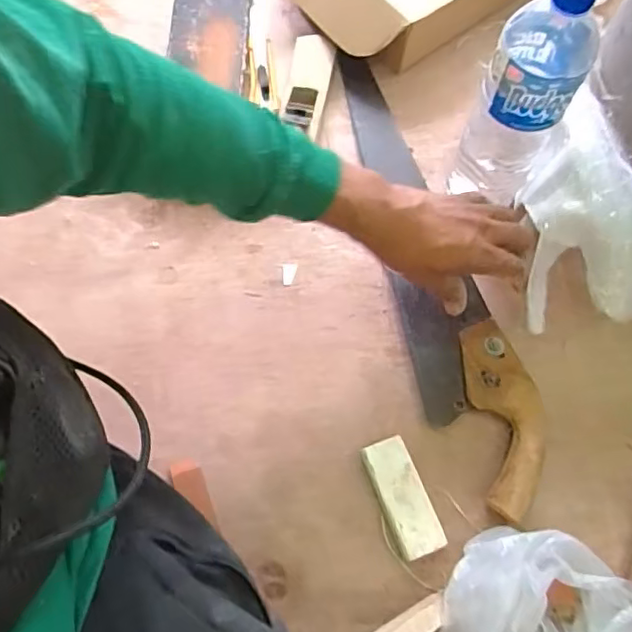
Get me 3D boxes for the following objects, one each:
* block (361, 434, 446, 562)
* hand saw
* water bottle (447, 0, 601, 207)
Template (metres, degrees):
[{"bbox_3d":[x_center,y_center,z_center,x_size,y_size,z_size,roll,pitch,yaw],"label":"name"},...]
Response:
[{"bbox_3d":[0.077,0.162,0.531,0.042,0.021,0.101,-19,72,-10],"label":"block"},{"bbox_3d":[0.116,-0.061,0.611,0.107,0.035,0.516,-15,70,-5],"label":"hand saw"},{"bbox_3d":[0.183,-0.191,0.514,0.077,0.224,0.073,30,71,8],"label":"water bottle"}]

